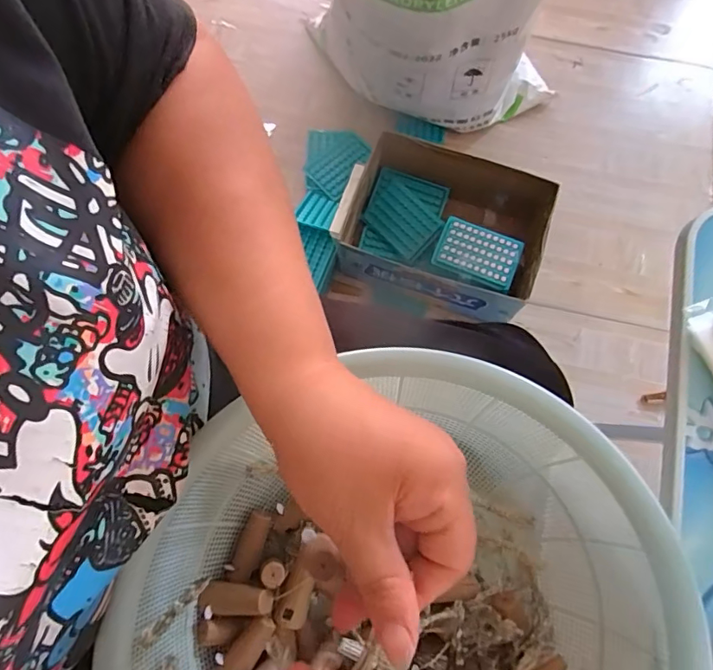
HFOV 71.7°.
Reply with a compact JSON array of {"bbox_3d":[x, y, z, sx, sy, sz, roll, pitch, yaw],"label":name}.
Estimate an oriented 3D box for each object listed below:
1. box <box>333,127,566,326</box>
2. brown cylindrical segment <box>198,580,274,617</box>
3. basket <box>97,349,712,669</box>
[{"bbox_3d":[0.148,-0.182,0.872,0.327,0.152,0.237,19,75,4],"label":"box"},{"bbox_3d":[-0.082,0.181,0.337,0.050,0.016,0.020,-2,74,15],"label":"brown cylindrical segment"},{"bbox_3d":[0.029,0.186,0.307,0.311,0.103,0.313,0,75,-1],"label":"basket"}]

